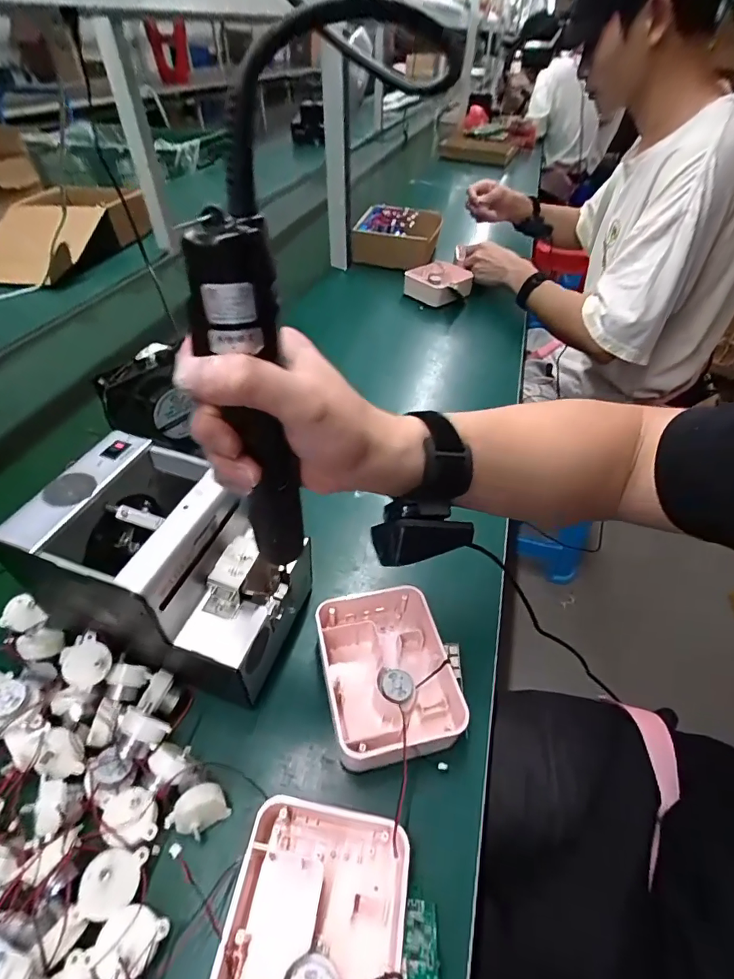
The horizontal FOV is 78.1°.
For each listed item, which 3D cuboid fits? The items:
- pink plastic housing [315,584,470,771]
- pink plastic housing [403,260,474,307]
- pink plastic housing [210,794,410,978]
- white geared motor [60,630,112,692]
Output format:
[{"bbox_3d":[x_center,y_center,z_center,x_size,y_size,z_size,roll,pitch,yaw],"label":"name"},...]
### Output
[{"bbox_3d":[0.018,0.150,0.383,0.106,0.046,0.146,-10,47,-11],"label":"pink plastic housing"},{"bbox_3d":[0.145,-0.426,0.932,0.121,0.040,0.120,1,45,-1],"label":"pink plastic housing"},{"bbox_3d":[-0.033,0.264,0.264,0.102,0.042,0.128,8,46,6],"label":"pink plastic housing"},{"bbox_3d":[-0.216,0.133,0.349,0.032,0.018,0.035,-39,90,-26],"label":"white geared motor"}]

